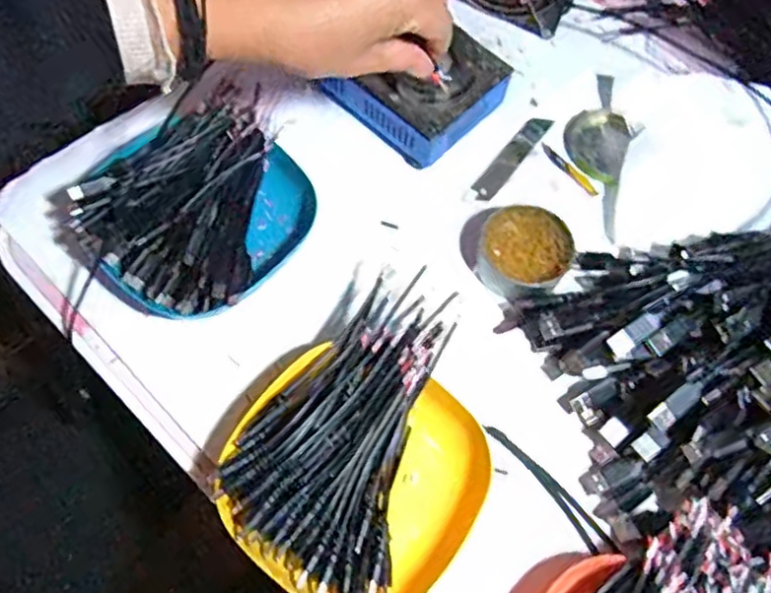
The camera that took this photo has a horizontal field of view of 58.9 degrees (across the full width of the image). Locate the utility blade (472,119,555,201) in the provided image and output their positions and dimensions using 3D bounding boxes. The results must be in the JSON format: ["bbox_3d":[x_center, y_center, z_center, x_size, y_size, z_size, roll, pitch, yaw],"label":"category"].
[{"bbox_3d":[0.098,-0.108,0.527,0.019,0.004,0.095,36,69,12],"label":"utility blade"}]

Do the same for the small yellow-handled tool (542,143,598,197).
[{"bbox_3d":[0.142,-0.098,0.525,0.009,0.005,0.058,-36,73,-17],"label":"small yellow-handled tool"}]

